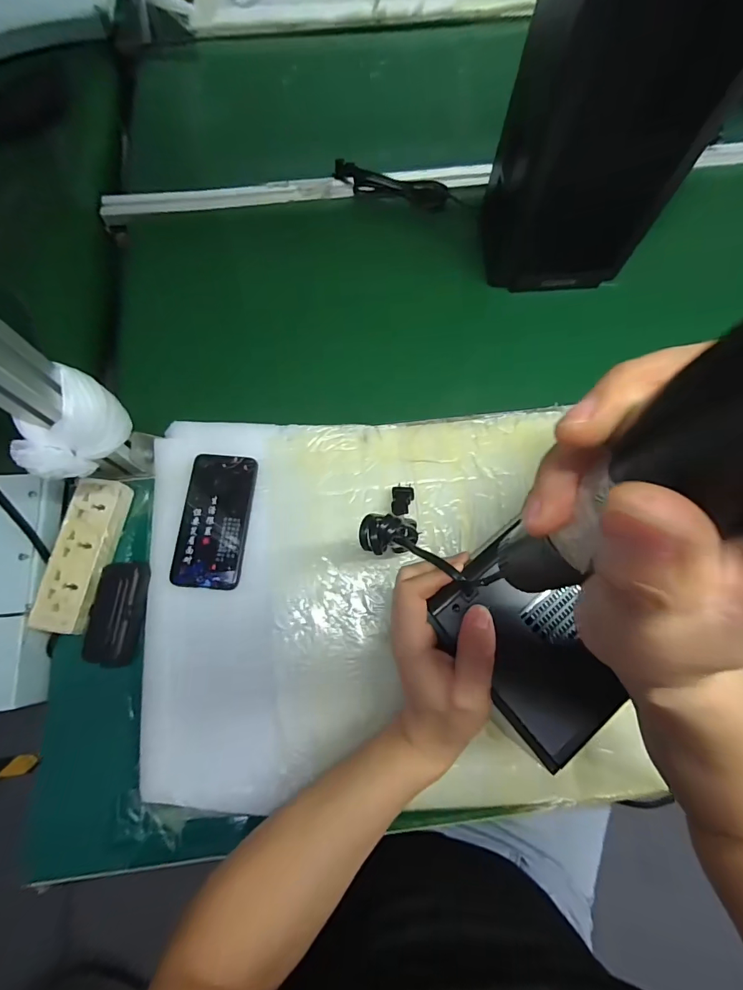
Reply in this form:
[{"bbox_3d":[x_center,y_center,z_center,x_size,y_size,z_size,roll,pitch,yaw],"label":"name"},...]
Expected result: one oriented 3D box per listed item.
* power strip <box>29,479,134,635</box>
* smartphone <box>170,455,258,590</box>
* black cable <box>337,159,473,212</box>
[{"bbox_3d":[-0.322,0.064,0.472,0.053,0.024,0.164,8,72,2],"label":"power strip"},{"bbox_3d":[-0.179,0.028,0.492,0.077,0.012,0.152,5,72,1],"label":"smartphone"},{"bbox_3d":[0.040,-0.479,0.664,0.208,0.027,0.040,16,72,5],"label":"black cable"}]

